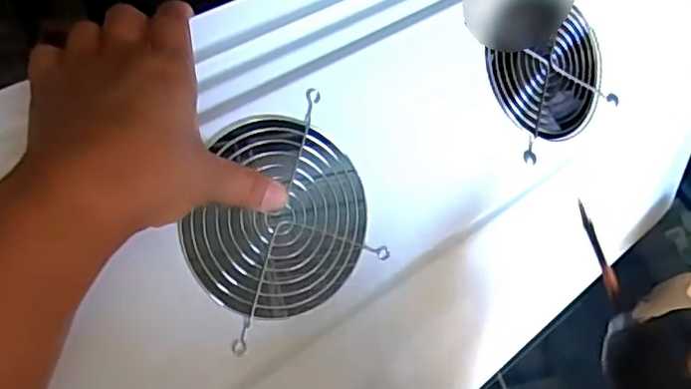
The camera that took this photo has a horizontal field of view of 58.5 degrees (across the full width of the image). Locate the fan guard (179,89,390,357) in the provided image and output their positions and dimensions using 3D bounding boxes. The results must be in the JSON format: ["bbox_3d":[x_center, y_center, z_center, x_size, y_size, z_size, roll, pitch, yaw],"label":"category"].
[{"bbox_3d":[-0.037,0.013,0.350,0.109,0.005,0.110,-30,102,-25],"label":"fan guard"}]

